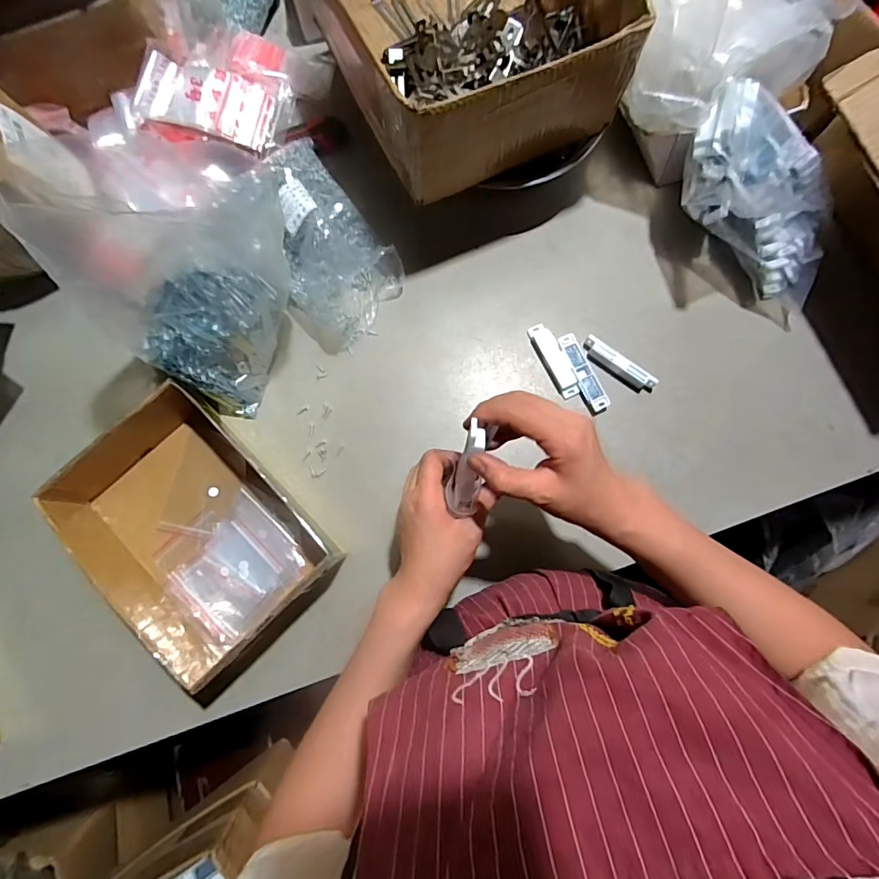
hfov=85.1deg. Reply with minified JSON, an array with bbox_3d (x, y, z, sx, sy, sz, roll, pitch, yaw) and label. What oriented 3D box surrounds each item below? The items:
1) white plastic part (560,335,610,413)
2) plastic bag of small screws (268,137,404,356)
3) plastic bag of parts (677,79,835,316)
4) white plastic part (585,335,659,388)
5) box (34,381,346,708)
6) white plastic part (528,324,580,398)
[{"bbox_3d":[0.168,-0.078,0.559,0.020,0.010,0.096,-24,83,-4],"label":"white plastic part"},{"bbox_3d":[-0.140,-0.226,0.548,0.135,0.075,0.220,-35,84,-6],"label":"plastic bag of small screws"},{"bbox_3d":[0.359,-0.263,0.527,0.101,0.079,0.241,-48,113,-7],"label":"plastic bag of parts"},{"bbox_3d":[0.207,-0.086,0.556,0.092,0.021,0.019,37,83,4],"label":"white plastic part"},{"bbox_3d":[-0.257,0.103,0.494,0.202,0.072,0.270,-42,84,-6],"label":"box"},{"bbox_3d":[0.134,-0.093,0.558,0.025,0.010,0.092,-27,83,-5],"label":"white plastic part"}]

